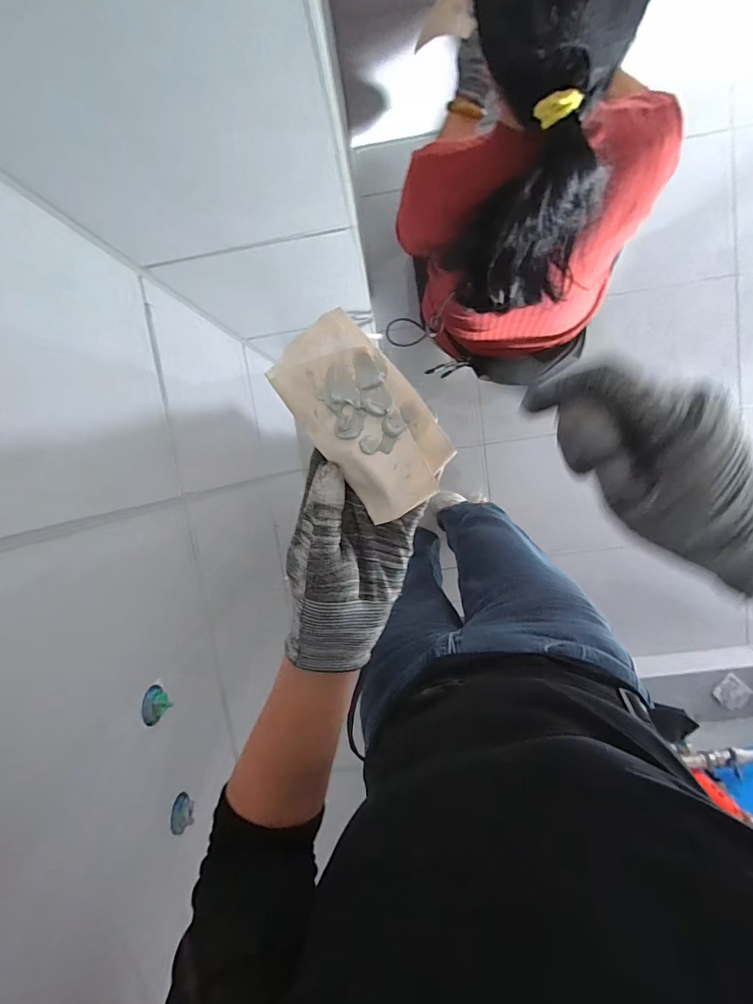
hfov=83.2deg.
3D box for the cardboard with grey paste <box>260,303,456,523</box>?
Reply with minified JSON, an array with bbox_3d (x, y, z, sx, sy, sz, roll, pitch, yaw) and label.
[{"bbox_3d":[-0.007,-0.050,0.258,0.065,0.011,0.119,-39,96,5],"label":"cardboard with grey paste"}]

